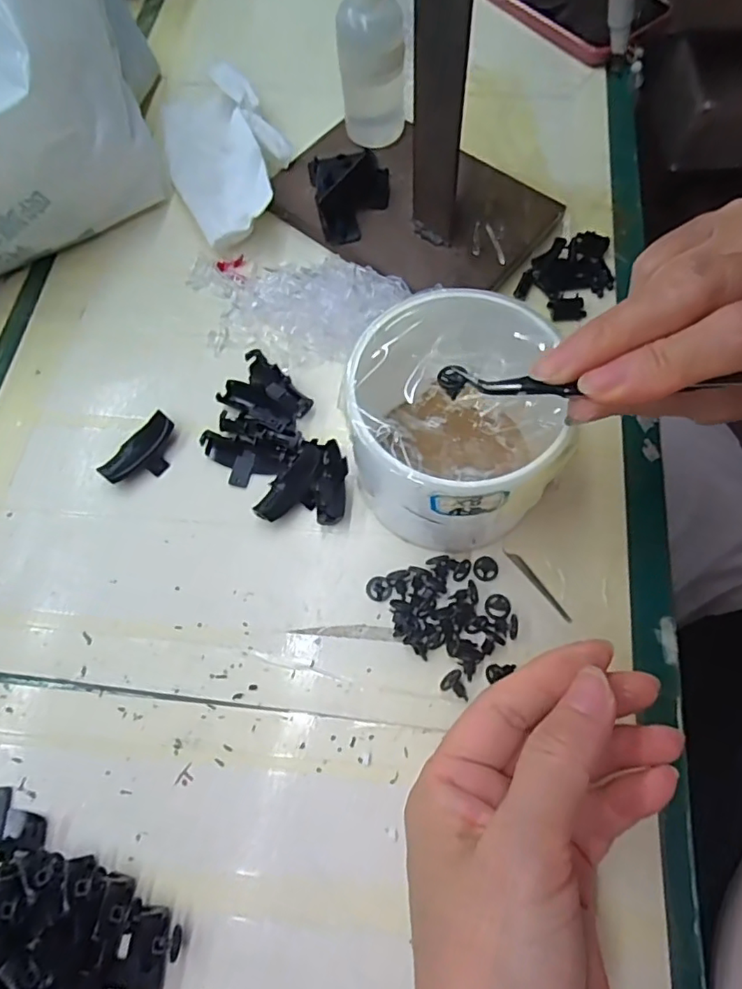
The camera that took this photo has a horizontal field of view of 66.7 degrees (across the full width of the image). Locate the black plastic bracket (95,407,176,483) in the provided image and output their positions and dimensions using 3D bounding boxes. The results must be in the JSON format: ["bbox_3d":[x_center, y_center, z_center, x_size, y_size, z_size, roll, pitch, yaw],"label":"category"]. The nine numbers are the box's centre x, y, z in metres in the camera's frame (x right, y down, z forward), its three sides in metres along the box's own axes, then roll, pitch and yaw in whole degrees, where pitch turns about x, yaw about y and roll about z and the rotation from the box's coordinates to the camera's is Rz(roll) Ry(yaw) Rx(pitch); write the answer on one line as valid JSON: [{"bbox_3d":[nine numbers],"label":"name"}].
[{"bbox_3d":[-0.109,-0.020,0.273,0.019,0.011,0.040,32,73,14],"label":"black plastic bracket"}]

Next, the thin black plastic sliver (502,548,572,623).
[{"bbox_3d":[0.073,0.039,0.247,0.004,0.004,0.040,-35,72,-12],"label":"thin black plastic sliver"}]

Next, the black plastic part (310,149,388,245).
[{"bbox_3d":[-0.011,-0.175,0.318,0.043,0.021,0.063,-11,68,-2],"label":"black plastic part"}]

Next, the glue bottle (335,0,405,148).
[{"bbox_3d":[0.001,-0.237,0.301,0.036,0.105,0.029,-3,68,1],"label":"glue bottle"}]

